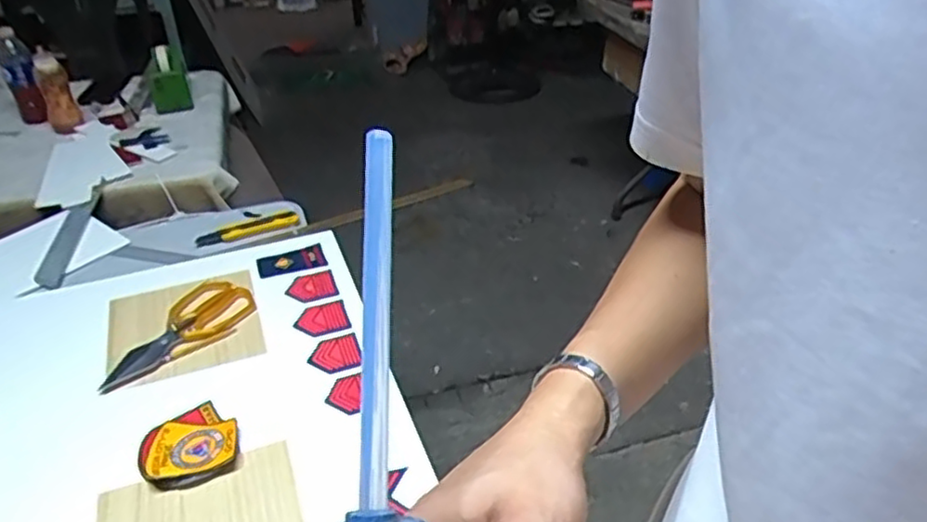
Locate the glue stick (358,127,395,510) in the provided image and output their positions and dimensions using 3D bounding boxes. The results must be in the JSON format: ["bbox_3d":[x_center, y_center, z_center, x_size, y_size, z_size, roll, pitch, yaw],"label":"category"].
[{"bbox_3d":[-0.035,0.019,0.278,0.012,0.010,0.150,-1,74,1],"label":"glue stick"}]

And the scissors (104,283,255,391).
[{"bbox_3d":[-0.388,0.090,0.923,0.100,0.013,0.222,22,40,31],"label":"scissors"}]

